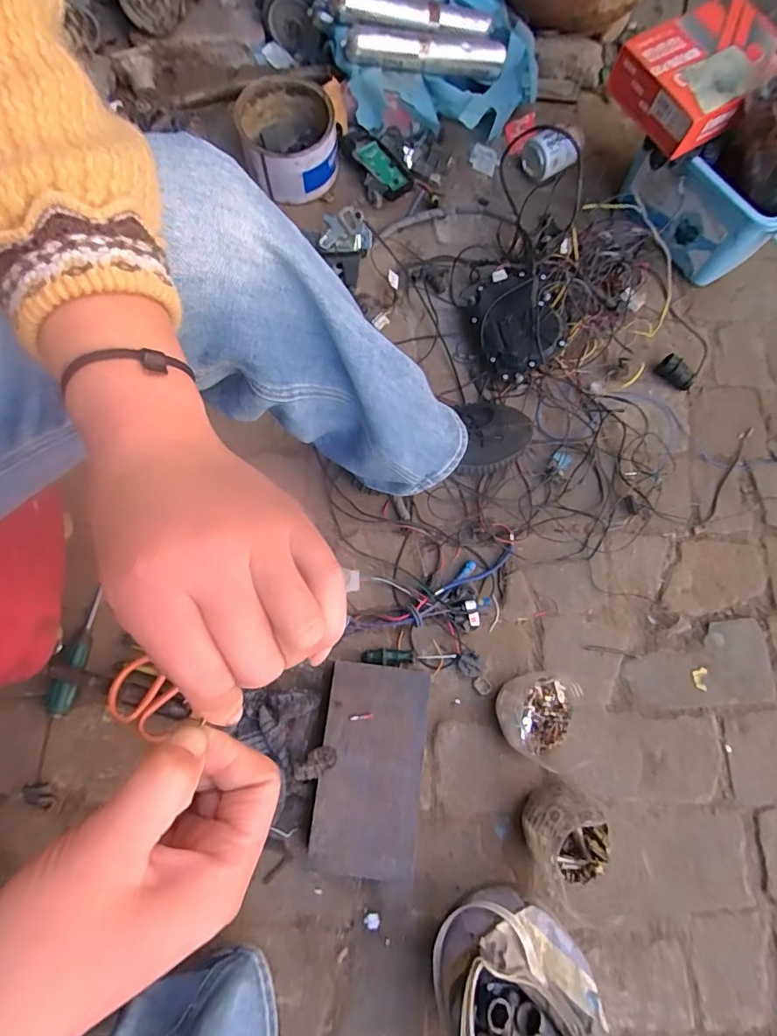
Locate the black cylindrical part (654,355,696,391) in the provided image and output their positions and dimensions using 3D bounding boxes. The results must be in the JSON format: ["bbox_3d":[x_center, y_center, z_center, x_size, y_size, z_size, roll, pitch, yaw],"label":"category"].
[{"bbox_3d":[0.440,-0.222,0.789,0.032,0.033,0.058,-31,75,-10],"label":"black cylindrical part"}]

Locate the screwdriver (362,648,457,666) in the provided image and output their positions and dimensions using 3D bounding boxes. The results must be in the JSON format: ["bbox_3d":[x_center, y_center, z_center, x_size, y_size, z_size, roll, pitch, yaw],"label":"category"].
[{"bbox_3d":[0.026,0.185,0.674,0.119,0.018,0.022,5,72,1],"label":"screwdriver"}]

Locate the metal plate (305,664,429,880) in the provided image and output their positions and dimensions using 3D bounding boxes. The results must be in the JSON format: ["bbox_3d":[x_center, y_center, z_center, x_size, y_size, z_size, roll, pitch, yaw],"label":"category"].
[{"bbox_3d":[-0.019,0.286,0.592,0.116,0.015,0.218,7,72,-1],"label":"metal plate"}]

